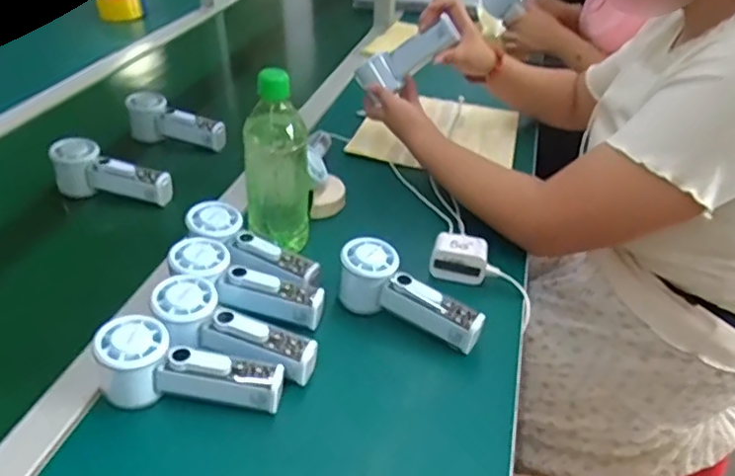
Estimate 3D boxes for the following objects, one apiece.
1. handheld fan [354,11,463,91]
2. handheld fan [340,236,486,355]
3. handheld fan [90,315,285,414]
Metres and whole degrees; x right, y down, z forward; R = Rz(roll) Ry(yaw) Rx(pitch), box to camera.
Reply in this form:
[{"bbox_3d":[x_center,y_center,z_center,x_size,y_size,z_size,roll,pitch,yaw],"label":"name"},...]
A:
[{"bbox_3d":[0.056,-0.255,0.865,0.148,0.049,0.033,-26,29,21],"label":"handheld fan"},{"bbox_3d":[0.039,0.063,0.611,0.158,0.064,0.051,31,43,16],"label":"handheld fan"},{"bbox_3d":[-0.149,0.117,0.511,0.153,0.070,0.056,8,36,9],"label":"handheld fan"}]

